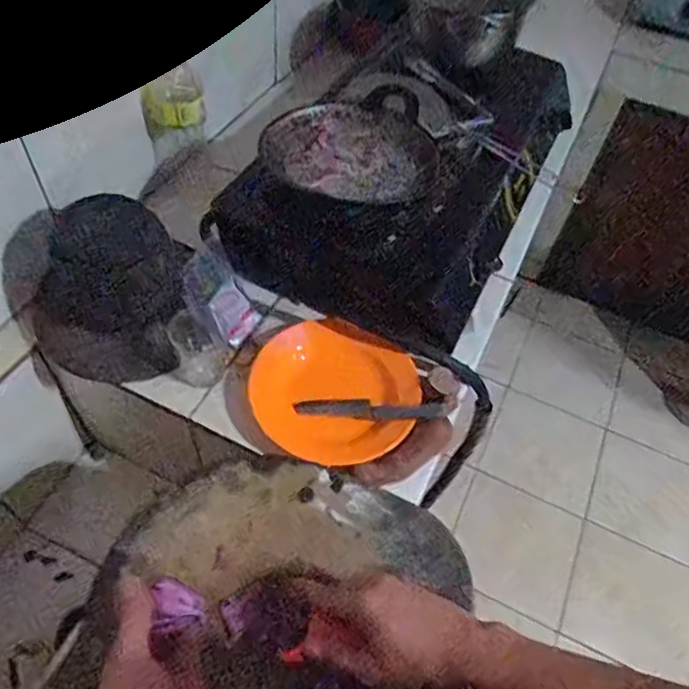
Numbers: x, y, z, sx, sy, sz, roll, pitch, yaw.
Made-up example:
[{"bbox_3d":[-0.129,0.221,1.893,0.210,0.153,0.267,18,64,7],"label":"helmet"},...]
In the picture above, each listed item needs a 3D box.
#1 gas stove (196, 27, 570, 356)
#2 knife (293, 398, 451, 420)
[{"bbox_3d":[0.115,-0.288,0.918,0.359,0.139,0.582,27,55,14],"label":"gas stove"},{"bbox_3d":[0.033,0.083,0.741,0.192,0.019,0.021,1,52,11],"label":"knife"}]

